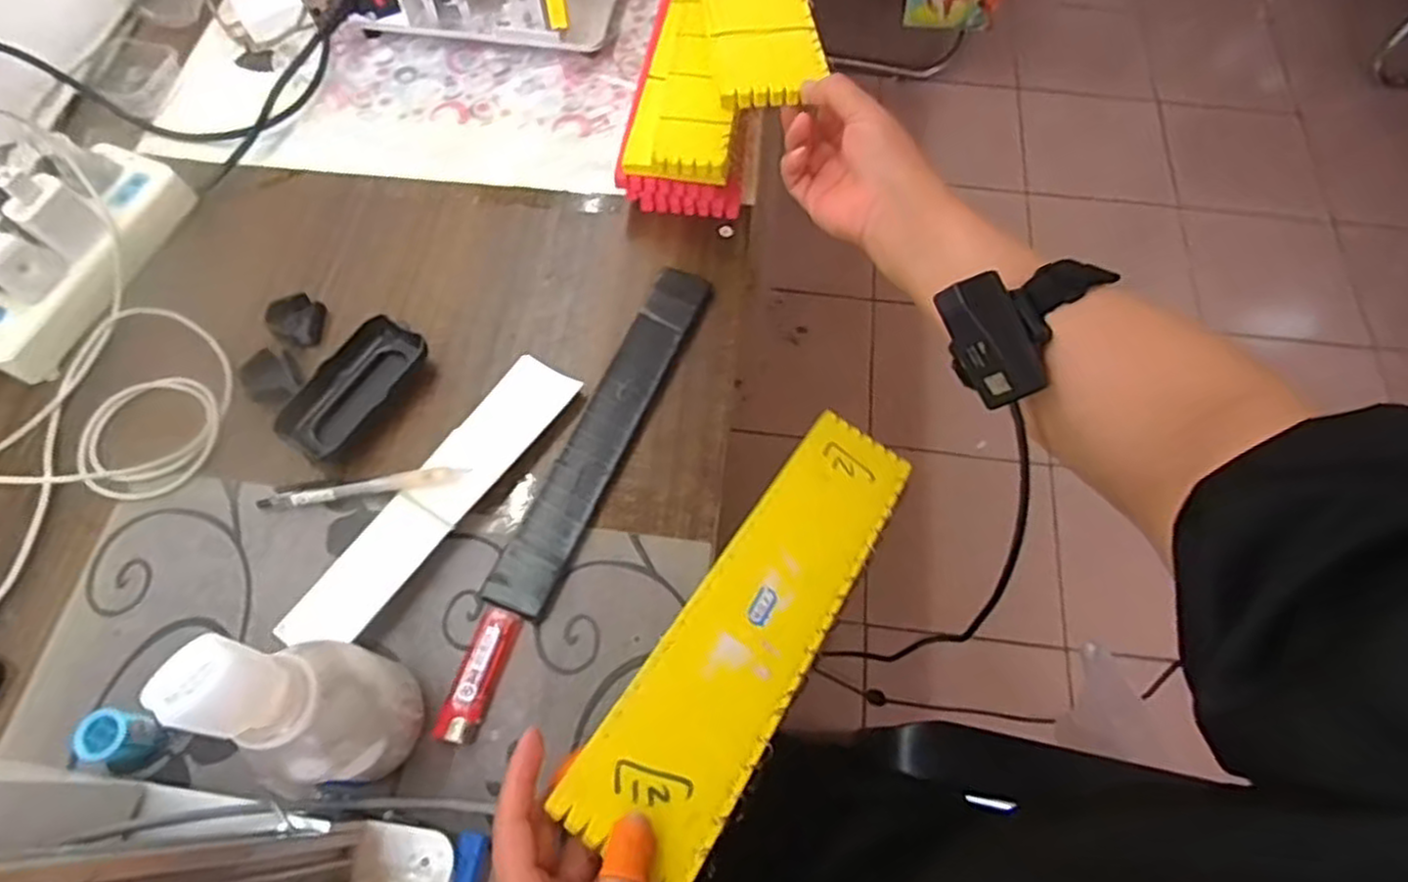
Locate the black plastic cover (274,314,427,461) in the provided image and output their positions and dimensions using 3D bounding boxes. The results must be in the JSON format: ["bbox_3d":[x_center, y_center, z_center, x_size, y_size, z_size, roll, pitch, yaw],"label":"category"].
[{"bbox_3d":[-0.253,-0.038,0.530,0.047,0.023,0.110,32,69,14],"label":"black plastic cover"}]

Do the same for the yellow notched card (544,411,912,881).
[{"bbox_3d":[0.043,0.101,0.470,0.079,0.007,0.340,36,50,7],"label":"yellow notched card"}]

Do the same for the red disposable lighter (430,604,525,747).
[{"bbox_3d":[-0.137,0.143,0.451,0.023,0.012,0.080,16,66,7],"label":"red disposable lighter"}]

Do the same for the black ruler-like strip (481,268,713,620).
[{"bbox_3d":[-0.067,-0.012,0.520,0.043,0.013,0.280,22,67,9],"label":"black ruler-like strip"}]

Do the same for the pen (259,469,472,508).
[{"bbox_3d":[-0.229,0.032,0.497,0.140,0.012,0.013,-7,65,-4],"label":"pen"}]

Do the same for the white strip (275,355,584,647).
[{"bbox_3d":[-0.177,0.035,0.493,0.055,0.009,0.238,26,65,24],"label":"white strip"}]

